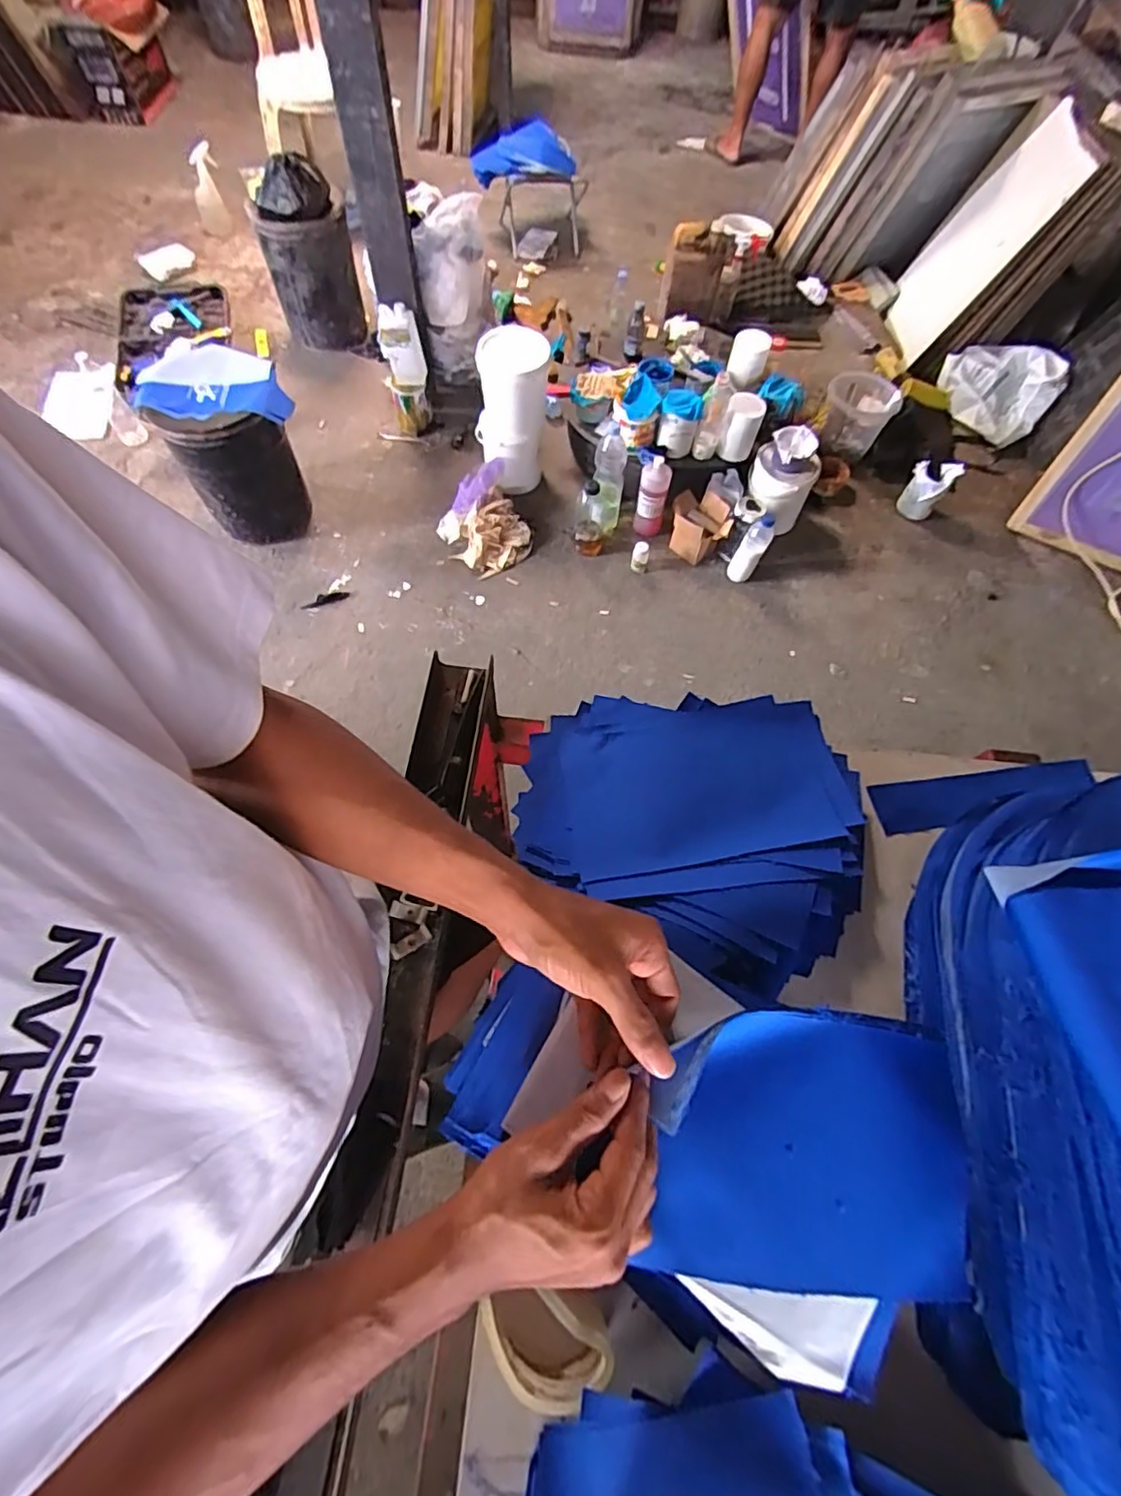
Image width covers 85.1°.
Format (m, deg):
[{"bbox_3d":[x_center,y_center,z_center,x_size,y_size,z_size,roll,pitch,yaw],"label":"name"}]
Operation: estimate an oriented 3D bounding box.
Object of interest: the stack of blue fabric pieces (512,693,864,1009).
[{"bbox_3d":[0.138,0.049,0.608,0.338,0.041,0.301,30,67,12],"label":"stack of blue fabric pieces"}]

